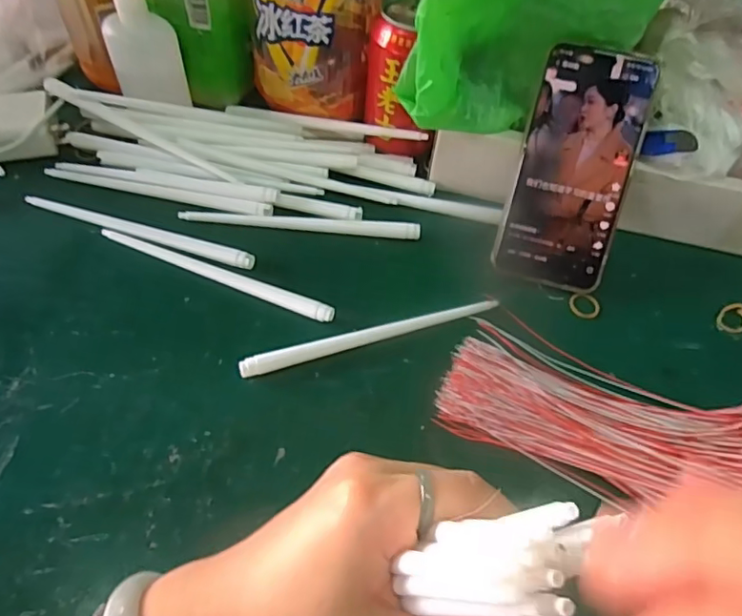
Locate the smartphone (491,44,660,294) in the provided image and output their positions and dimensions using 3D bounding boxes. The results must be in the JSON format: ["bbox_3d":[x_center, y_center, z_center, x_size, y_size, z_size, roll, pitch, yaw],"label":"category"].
[{"bbox_3d":[0.142,-0.096,0.391,0.076,0.007,0.160,14,100,4],"label":"smartphone"}]

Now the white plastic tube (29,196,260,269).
[{"bbox_3d":[-0.169,-0.058,0.408,0.180,0.015,0.015,18,56,8],"label":"white plastic tube"}]

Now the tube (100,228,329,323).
[{"bbox_3d":[-0.109,-0.026,0.387,0.178,0.008,0.014,21,57,10],"label":"tube"}]

